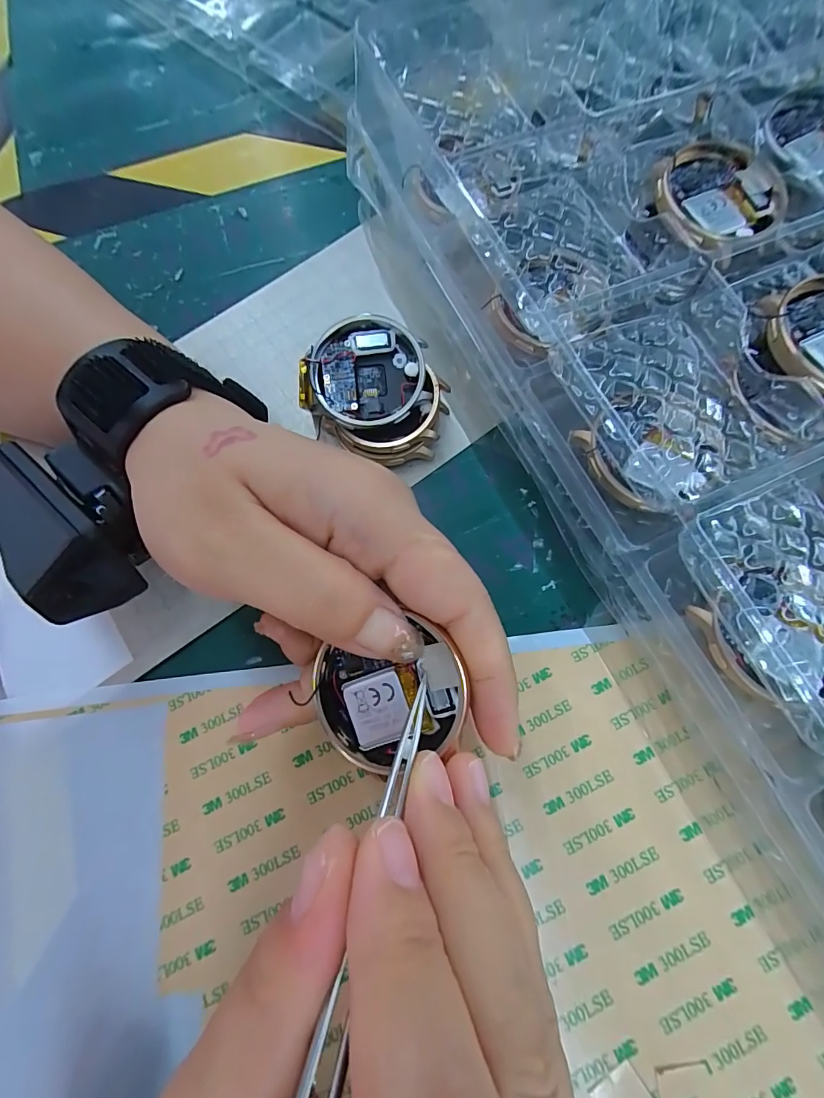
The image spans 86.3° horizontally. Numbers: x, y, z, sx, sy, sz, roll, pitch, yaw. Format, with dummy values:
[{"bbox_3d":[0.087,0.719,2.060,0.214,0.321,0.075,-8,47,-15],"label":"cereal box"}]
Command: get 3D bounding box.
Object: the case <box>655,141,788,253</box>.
[{"bbox_3d":[0.115,-0.130,0.161,0.049,0.008,0.041,-28,75,-4],"label":"case"}]

